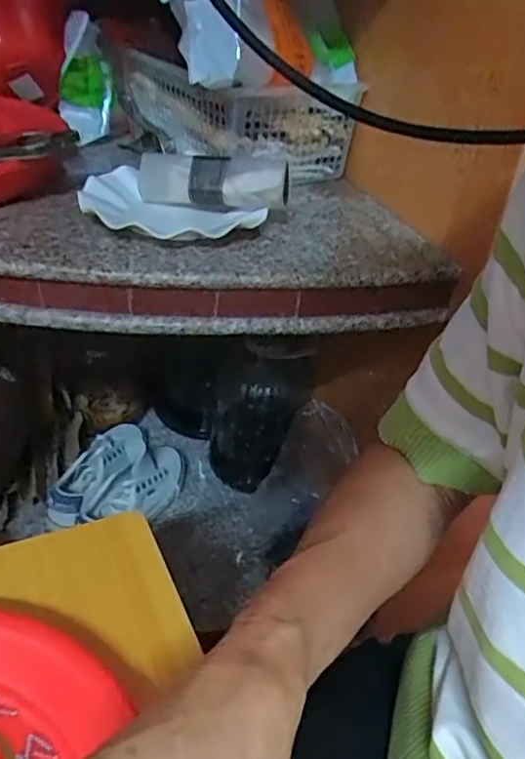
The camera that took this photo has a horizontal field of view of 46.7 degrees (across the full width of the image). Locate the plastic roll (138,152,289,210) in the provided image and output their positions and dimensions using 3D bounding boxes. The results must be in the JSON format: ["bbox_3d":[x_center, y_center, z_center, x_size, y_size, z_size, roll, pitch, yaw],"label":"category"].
[{"bbox_3d":[-0.052,-0.199,0.611,0.160,0.049,0.046,15,36,12],"label":"plastic roll"}]

